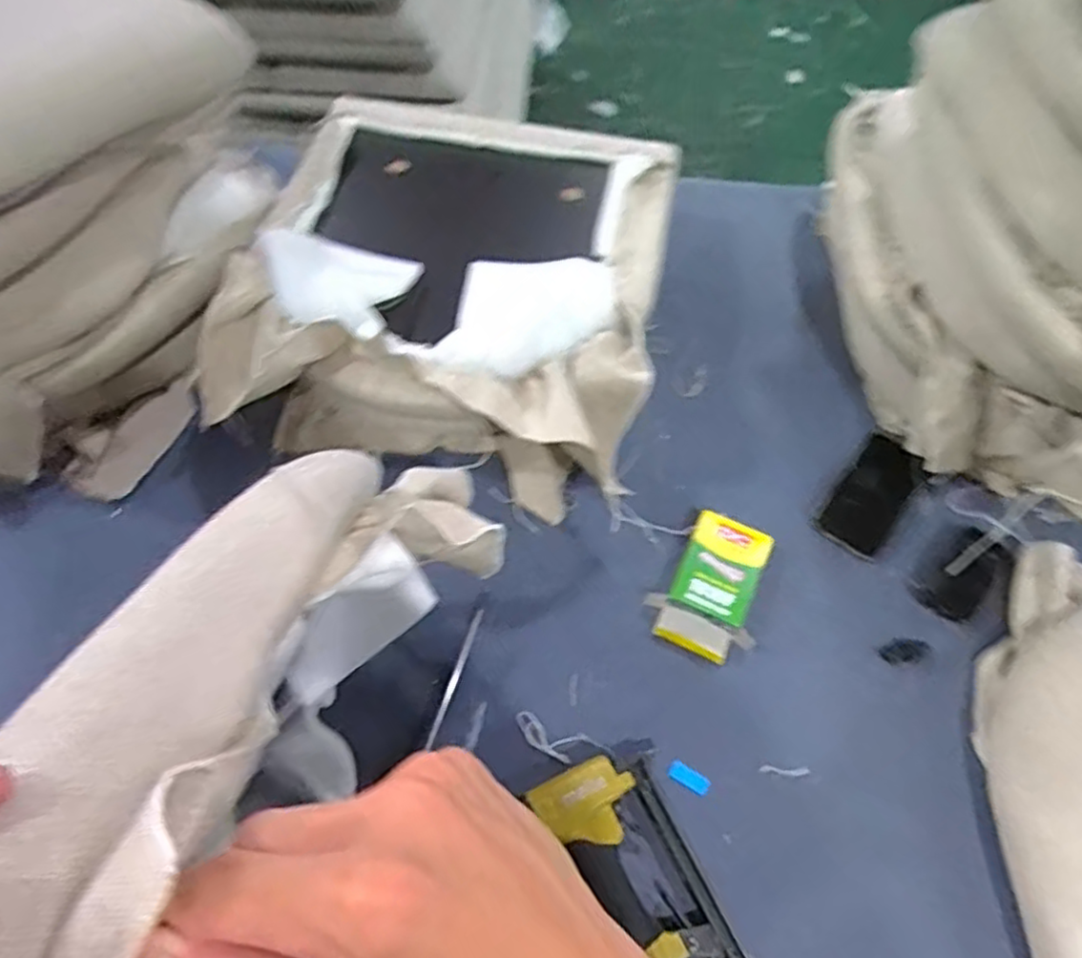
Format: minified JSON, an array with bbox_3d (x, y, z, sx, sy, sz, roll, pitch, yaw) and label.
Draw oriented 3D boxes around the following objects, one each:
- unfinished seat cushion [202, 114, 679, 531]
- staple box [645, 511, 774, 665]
[{"bbox_3d":[-0.093,-0.234,0.830,0.452,0.177,0.479,12,61,6],"label":"unfinished seat cushion"},{"bbox_3d":[0.180,0.109,0.727,0.107,0.034,0.142,23,63,12],"label":"staple box"}]

